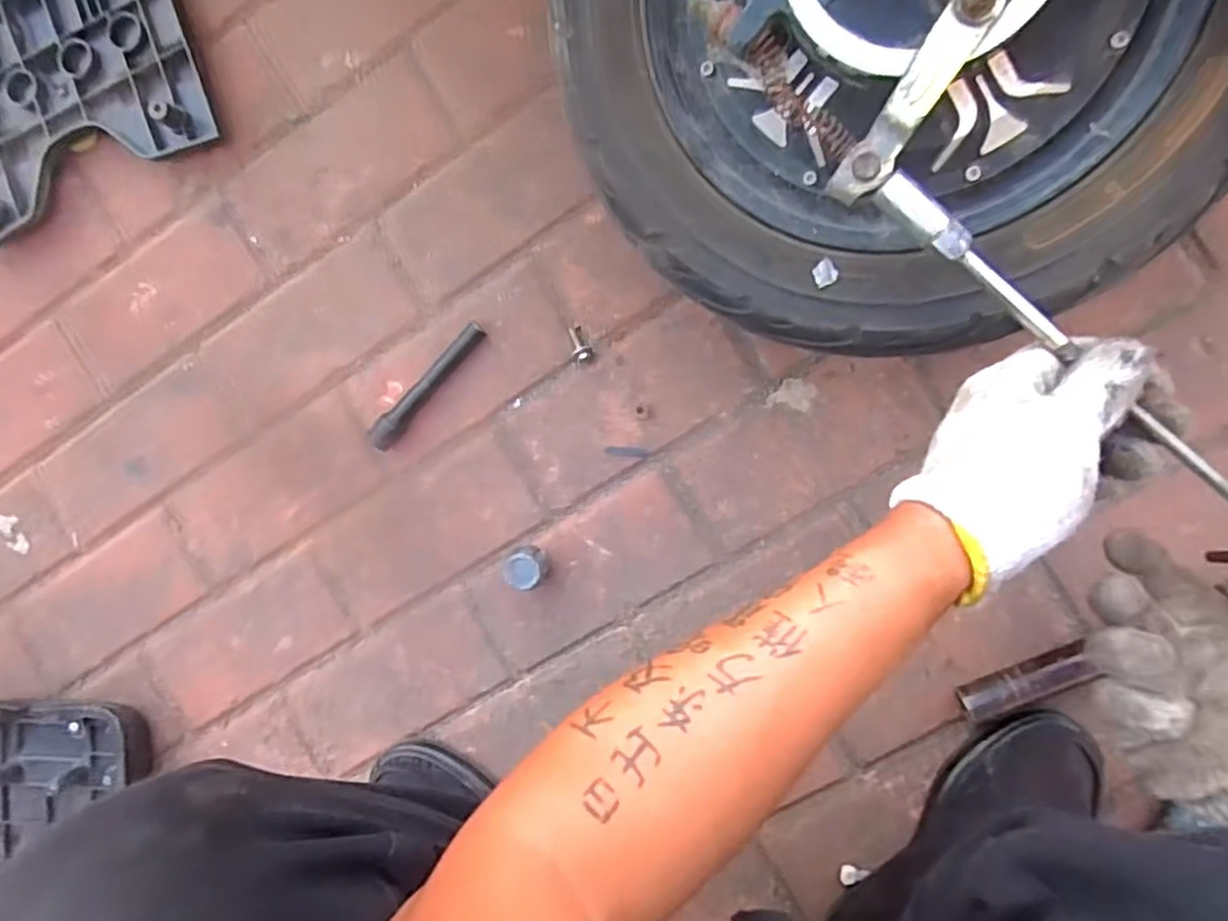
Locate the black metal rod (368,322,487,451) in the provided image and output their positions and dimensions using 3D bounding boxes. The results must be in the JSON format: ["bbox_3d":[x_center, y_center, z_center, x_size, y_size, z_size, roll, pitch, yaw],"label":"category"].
[{"bbox_3d":[-0.154,-0.062,0.571,0.019,0.016,0.128,43,98,4],"label":"black metal rod"}]

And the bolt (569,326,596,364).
[{"bbox_3d":[-0.027,-0.092,0.560,0.016,0.013,0.029,-21,77,9],"label":"bolt"}]

